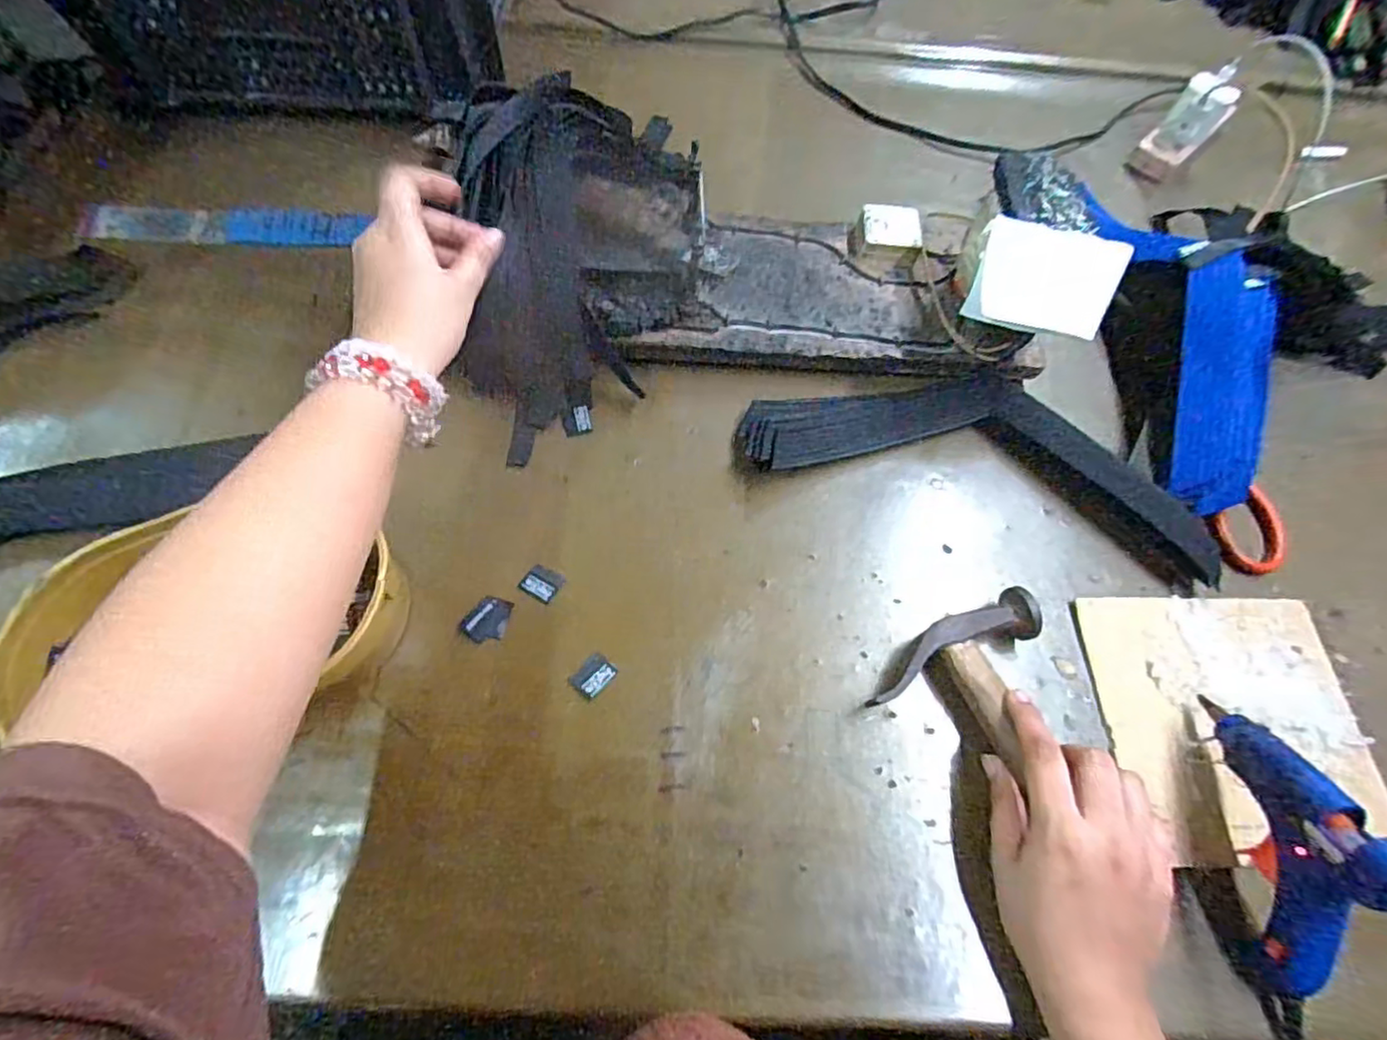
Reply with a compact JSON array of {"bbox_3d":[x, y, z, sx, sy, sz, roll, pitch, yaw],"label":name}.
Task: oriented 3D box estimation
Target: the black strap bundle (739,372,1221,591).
[{"bbox_3d":[0.206,-0.055,0.458,0.323,0.021,0.119,18,66,5],"label":"black strap bundle"}]

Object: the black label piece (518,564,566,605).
[{"bbox_3d":[-0.098,0.041,0.411,0.024,0.004,0.021,26,67,9],"label":"black label piece"}]

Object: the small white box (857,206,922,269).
[{"bbox_3d":[0.159,-0.231,0.513,0.049,0.021,0.047,8,62,0],"label":"small white box"}]

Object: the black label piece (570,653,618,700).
[{"bbox_3d":[-0.061,0.095,0.385,0.018,0.004,0.024,40,70,14],"label":"black label piece"}]

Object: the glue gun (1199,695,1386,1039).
[{"bbox_3d":[0.312,0.170,0.308,0.025,0.117,0.161,6,66,0],"label":"glue gun"}]

